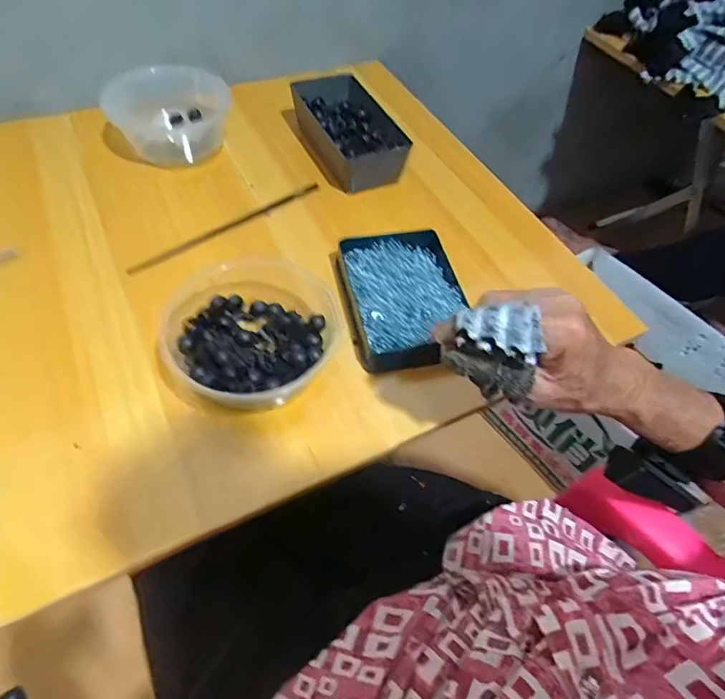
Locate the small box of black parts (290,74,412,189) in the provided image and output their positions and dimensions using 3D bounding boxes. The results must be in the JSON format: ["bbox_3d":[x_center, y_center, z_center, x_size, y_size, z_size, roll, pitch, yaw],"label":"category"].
[{"bbox_3d":[-0.021,-0.275,0.605,0.087,0.059,0.187,-19,59,-18],"label":"small box of black parts"}]

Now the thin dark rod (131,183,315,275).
[{"bbox_3d":[-0.147,-0.138,0.532,0.234,0.007,0.010,-32,64,-24],"label":"thin dark rod"}]

